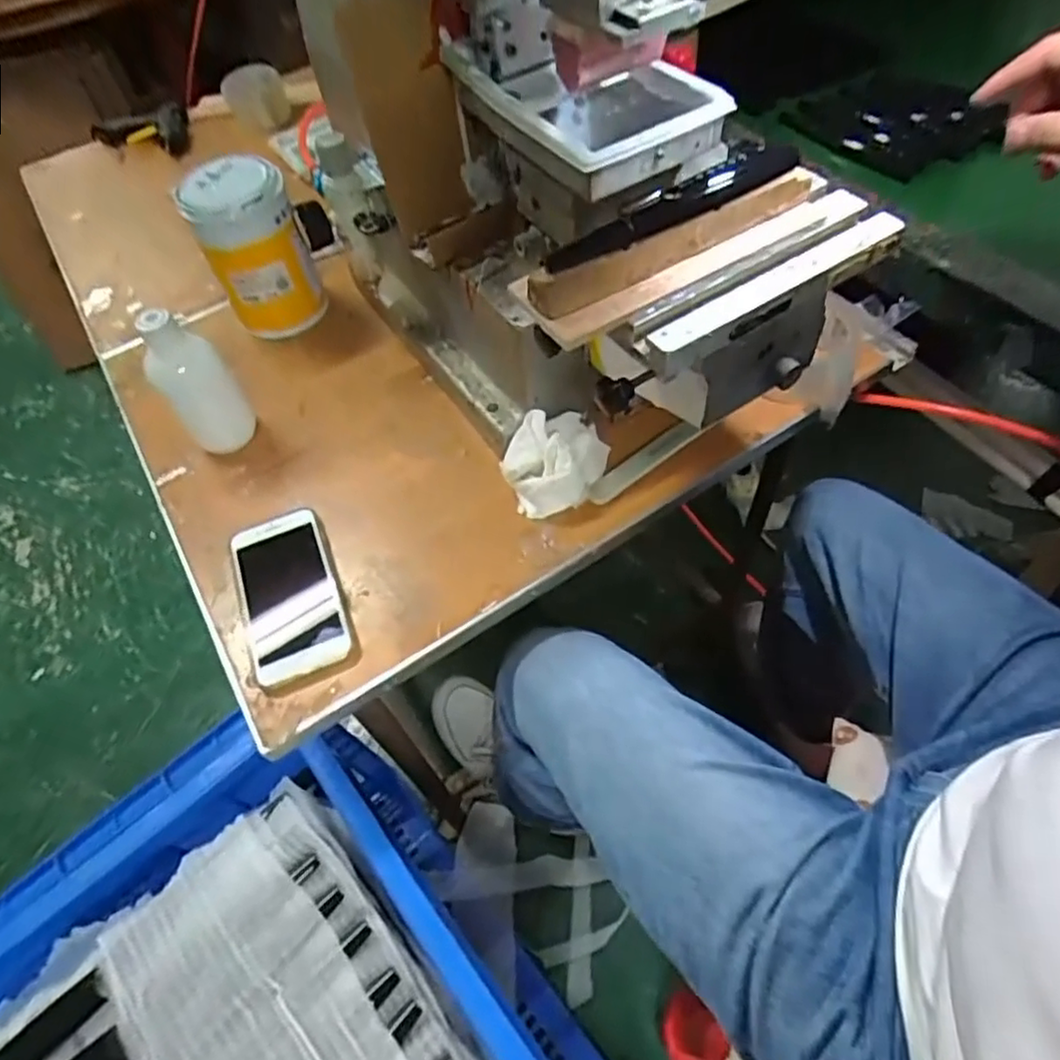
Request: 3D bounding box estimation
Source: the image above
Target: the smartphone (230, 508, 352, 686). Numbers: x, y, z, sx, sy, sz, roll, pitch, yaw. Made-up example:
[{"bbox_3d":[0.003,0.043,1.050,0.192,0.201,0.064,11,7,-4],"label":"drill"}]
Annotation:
[{"bbox_3d":[-0.203,0.051,0.556,0.077,0.009,0.152,-22,56,-8],"label":"smartphone"}]

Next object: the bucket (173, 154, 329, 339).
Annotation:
[{"bbox_3d":[-0.290,-0.293,0.711,0.099,0.153,0.099,-3,56,4],"label":"bucket"}]

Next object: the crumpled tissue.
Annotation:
[{"bbox_3d":[0.020,-0.059,0.590,0.078,0.054,0.094,14,65,17],"label":"crumpled tissue"}]

